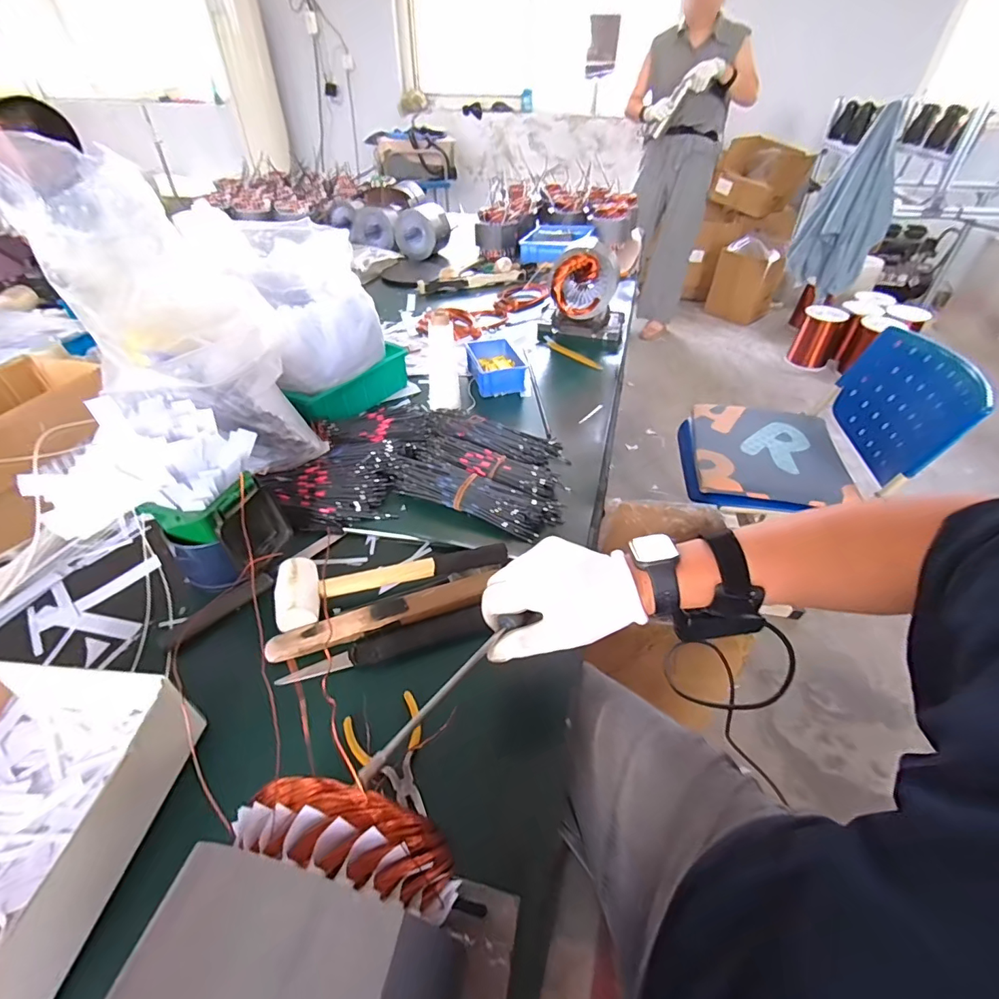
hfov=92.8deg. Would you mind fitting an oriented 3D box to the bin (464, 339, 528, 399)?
[{"bbox_3d":[-0.005,-0.265,0.956,0.104,0.052,0.153,-9,42,-11],"label":"bin"}]

